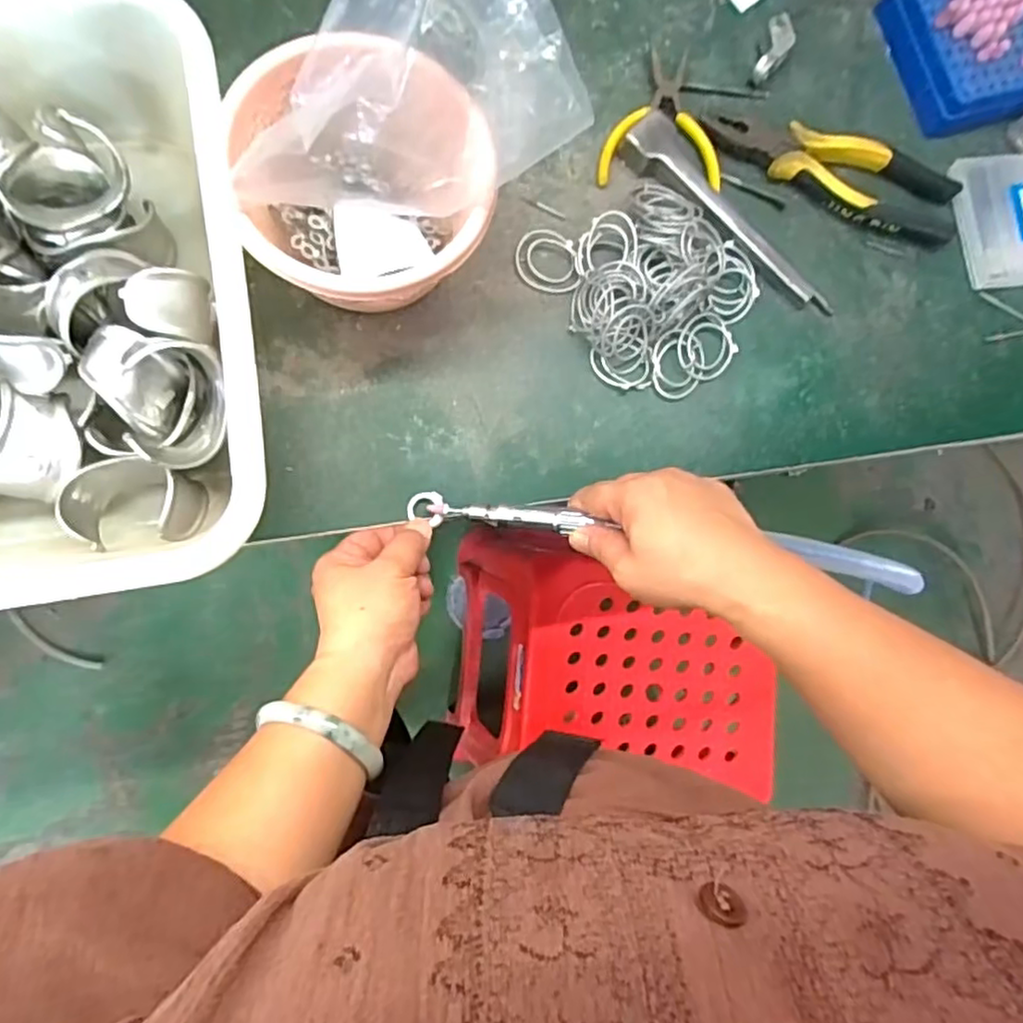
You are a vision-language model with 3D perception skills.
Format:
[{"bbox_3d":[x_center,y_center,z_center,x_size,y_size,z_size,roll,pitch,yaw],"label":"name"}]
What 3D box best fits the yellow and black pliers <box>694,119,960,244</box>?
[{"bbox_3d":[0.234,-0.244,0.478,0.188,0.027,0.057,12,84,-5],"label":"yellow and black pliers"}]

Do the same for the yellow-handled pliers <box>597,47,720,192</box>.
[{"bbox_3d":[0.108,-0.281,0.468,0.087,0.017,0.100,3,85,-6],"label":"yellow-handled pliers"}]

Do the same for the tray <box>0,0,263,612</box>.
[{"bbox_3d":[-0.269,-0.112,0.368,0.241,0.087,0.323,-8,86,-7],"label":"tray"}]

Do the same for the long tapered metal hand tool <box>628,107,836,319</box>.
[{"bbox_3d":[0.158,-0.205,0.460,0.182,0.017,0.033,42,82,-1],"label":"long tapered metal hand tool"}]

